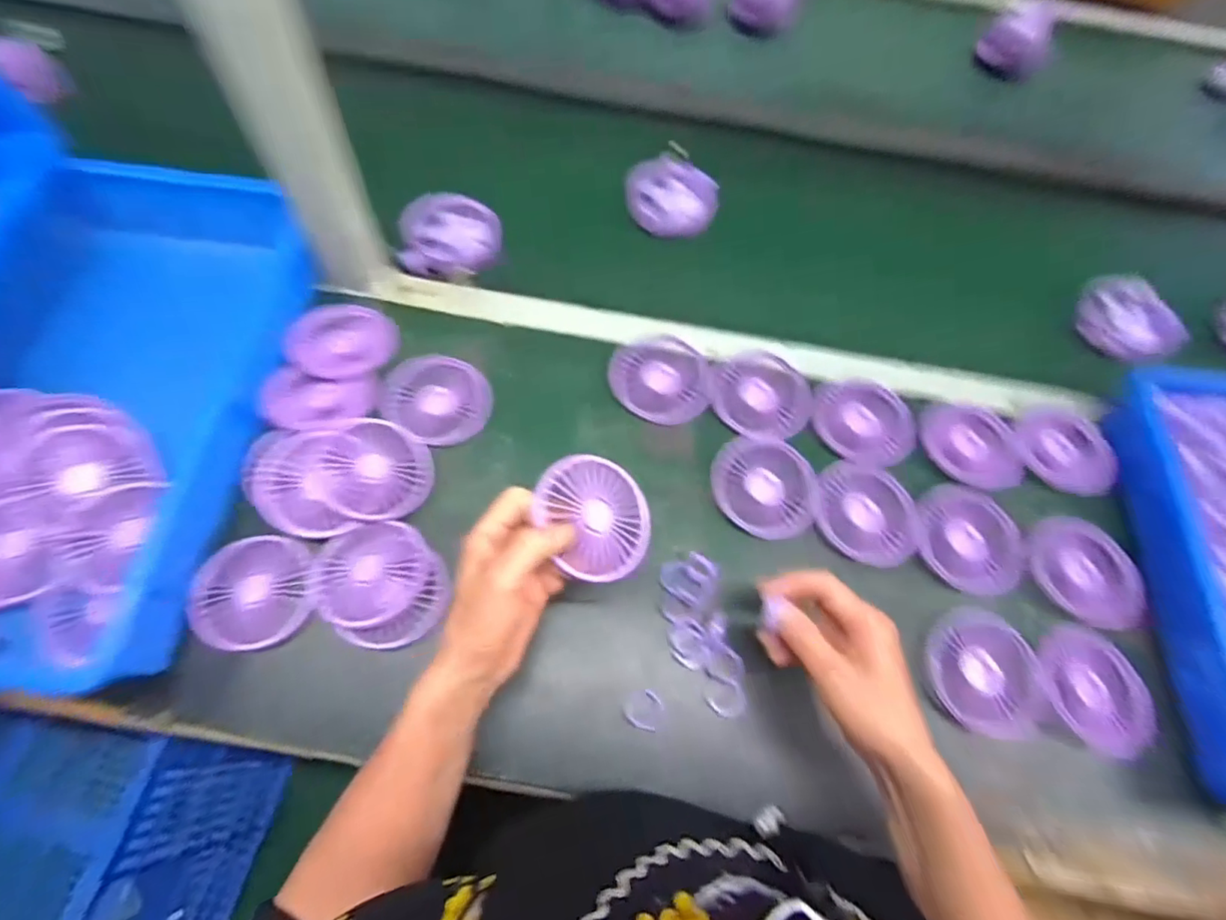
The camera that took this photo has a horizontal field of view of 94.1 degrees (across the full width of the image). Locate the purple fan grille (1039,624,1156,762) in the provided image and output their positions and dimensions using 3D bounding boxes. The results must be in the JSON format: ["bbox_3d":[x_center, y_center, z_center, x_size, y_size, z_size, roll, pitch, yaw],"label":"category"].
[{"bbox_3d":[0.396,0.189,0.469,0.084,0.013,0.101,-12,68,-11],"label":"purple fan grille"}]

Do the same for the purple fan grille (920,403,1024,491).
[{"bbox_3d":[0.342,-0.014,0.536,0.087,0.018,0.085,2,66,-5],"label":"purple fan grille"}]

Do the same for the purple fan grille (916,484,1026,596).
[{"bbox_3d":[0.317,0.069,0.506,0.086,0.008,0.098,-37,74,-19],"label":"purple fan grille"}]

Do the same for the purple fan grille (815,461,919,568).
[{"bbox_3d":[0.227,0.047,0.511,0.090,0.006,0.092,2,66,-5],"label":"purple fan grille"}]

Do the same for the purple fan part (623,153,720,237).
[{"bbox_3d":[0.071,-0.318,0.673,0.105,0.040,0.103,8,66,-2],"label":"purple fan part"}]

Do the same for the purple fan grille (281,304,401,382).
[{"bbox_3d":[-0.251,-0.114,0.527,0.088,0.010,0.088,2,66,-5],"label":"purple fan grille"}]

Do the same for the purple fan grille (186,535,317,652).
[{"bbox_3d":[-0.282,0.102,0.446,0.086,0.014,0.090,2,66,-5],"label":"purple fan grille"}]

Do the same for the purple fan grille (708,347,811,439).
[{"bbox_3d":[0.141,-0.063,0.546,0.087,0.008,0.095,-25,71,-16],"label":"purple fan grille"}]

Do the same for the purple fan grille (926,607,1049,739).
[{"bbox_3d":[0.303,0.173,0.466,0.086,0.008,0.097,-15,68,-12],"label":"purple fan grille"}]

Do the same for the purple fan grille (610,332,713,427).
[{"bbox_3d":[0.047,-0.081,0.547,0.096,0.012,0.089,2,66,-5],"label":"purple fan grille"}]

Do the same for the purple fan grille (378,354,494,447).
[{"bbox_3d":[-0.161,-0.058,0.527,0.098,0.010,0.083,32,67,9],"label":"purple fan grille"}]

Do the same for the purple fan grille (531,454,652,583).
[{"bbox_3d":[-0.011,0.039,0.400,0.079,0.006,0.087,-22,87,-36],"label":"purple fan grille"}]

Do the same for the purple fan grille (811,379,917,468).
[{"bbox_3d":[0.239,-0.037,0.542,0.095,0.010,0.080,42,69,13],"label":"purple fan grille"}]

